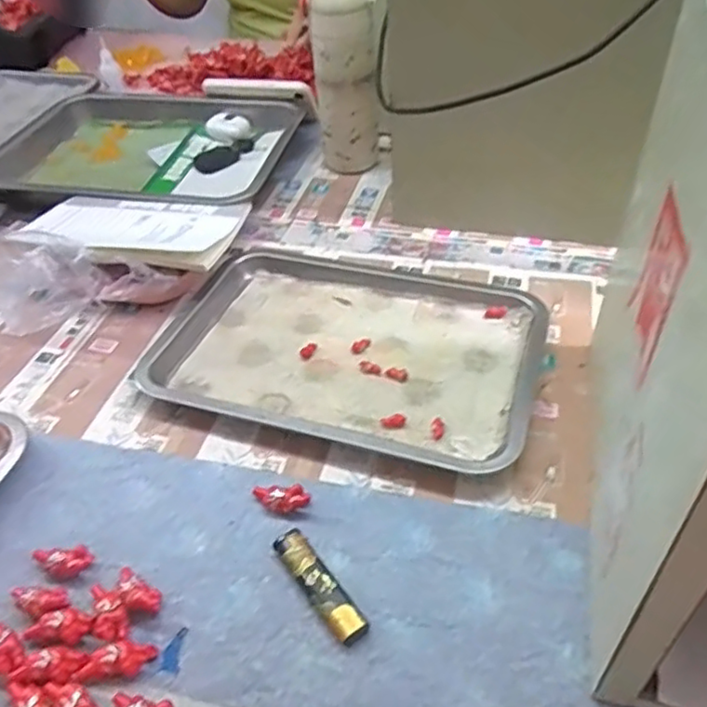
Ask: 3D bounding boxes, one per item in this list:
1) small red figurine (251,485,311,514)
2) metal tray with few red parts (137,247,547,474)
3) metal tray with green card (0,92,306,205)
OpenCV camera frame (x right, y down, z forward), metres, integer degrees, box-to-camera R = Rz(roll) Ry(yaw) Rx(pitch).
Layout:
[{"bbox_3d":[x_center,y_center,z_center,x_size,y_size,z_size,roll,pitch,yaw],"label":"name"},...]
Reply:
[{"bbox_3d":[-0.051,0.100,0.440,0.041,0.012,0.018,6,47,12],"label":"small red figurine"},{"bbox_3d":[-0.002,-0.013,0.557,0.311,0.030,0.224,10,48,16],"label":"metal tray with few red parts"},{"bbox_3d":[-0.263,-0.266,0.826,0.376,0.054,0.311,6,44,10],"label":"metal tray with green card"}]

